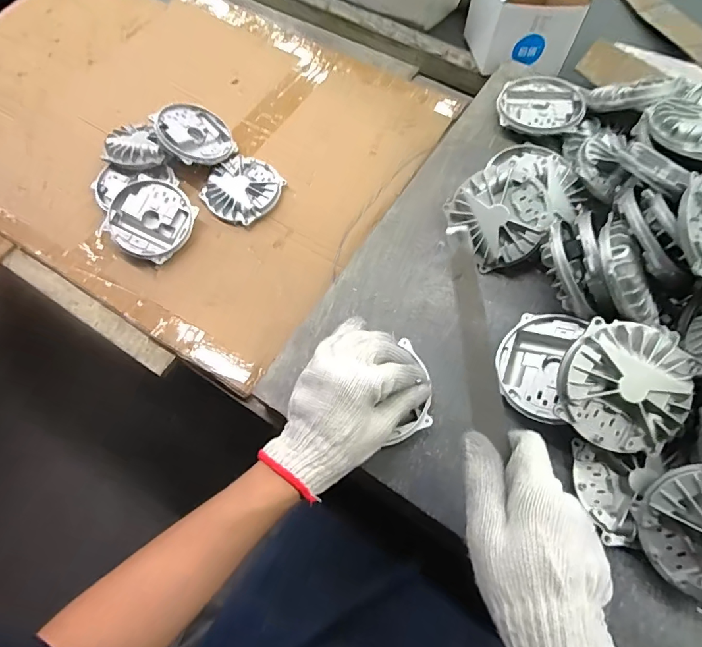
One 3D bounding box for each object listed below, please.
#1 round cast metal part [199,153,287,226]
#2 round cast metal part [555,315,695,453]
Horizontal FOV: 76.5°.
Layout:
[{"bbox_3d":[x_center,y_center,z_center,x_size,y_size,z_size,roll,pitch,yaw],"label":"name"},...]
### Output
[{"bbox_3d":[-0.156,-0.195,0.650,0.104,0.028,0.112,-1,67,1],"label":"round cast metal part"},{"bbox_3d":[0.236,0.054,0.384,0.109,0.028,0.109,0,94,6],"label":"round cast metal part"}]

